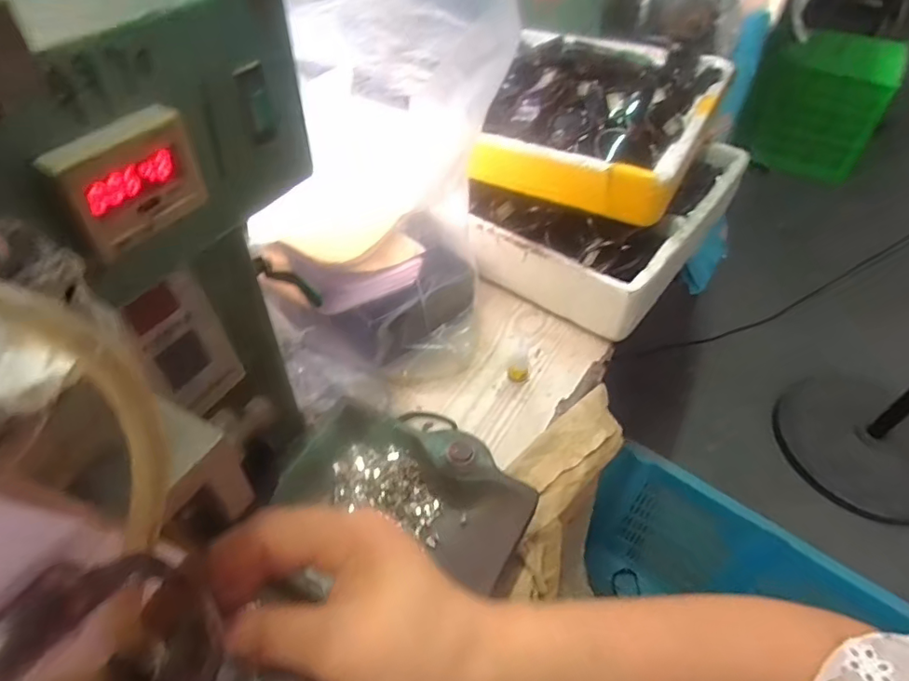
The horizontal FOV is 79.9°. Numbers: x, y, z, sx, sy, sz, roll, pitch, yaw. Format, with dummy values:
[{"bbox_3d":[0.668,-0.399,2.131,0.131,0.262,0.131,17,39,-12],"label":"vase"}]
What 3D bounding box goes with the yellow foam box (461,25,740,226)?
[{"bbox_3d":[0.207,-0.309,0.719,0.243,0.074,0.380,24,52,19],"label":"yellow foam box"}]

